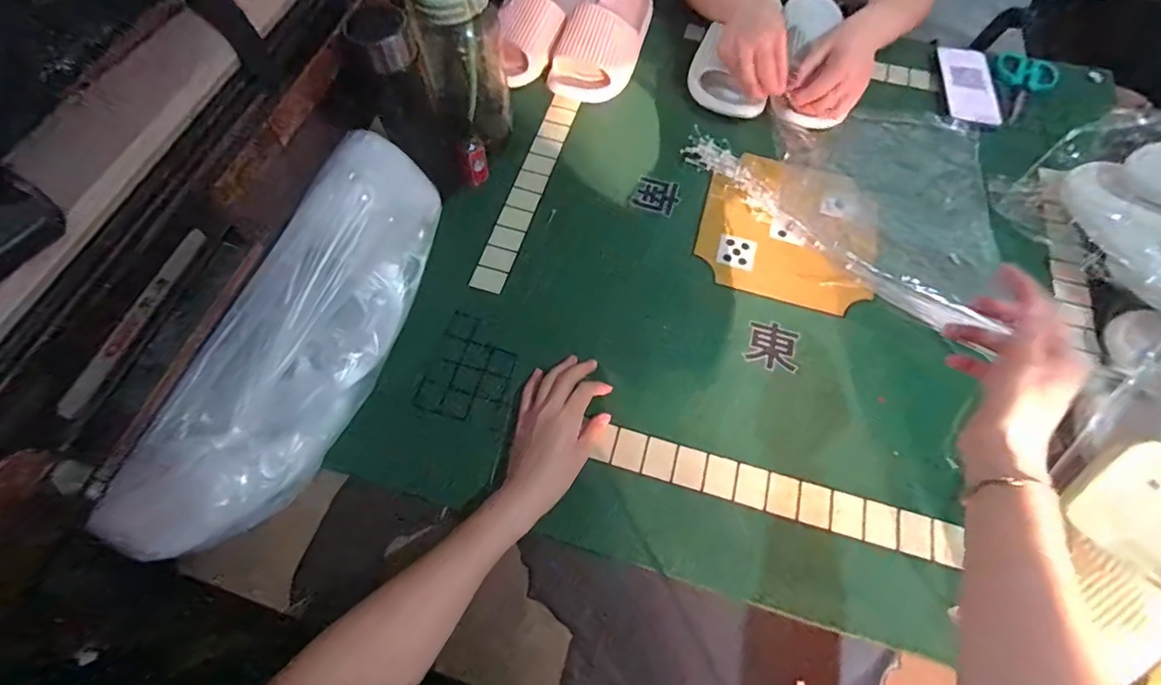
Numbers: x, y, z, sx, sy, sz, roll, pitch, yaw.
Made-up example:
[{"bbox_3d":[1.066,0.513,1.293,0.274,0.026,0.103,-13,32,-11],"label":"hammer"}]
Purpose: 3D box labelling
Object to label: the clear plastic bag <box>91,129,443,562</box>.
[{"bbox_3d":[-0.253,-0.005,0.489,0.094,0.115,0.421,18,65,6],"label":"clear plastic bag"}]

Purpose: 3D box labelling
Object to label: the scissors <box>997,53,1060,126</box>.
[{"bbox_3d":[0.652,-0.373,0.760,0.079,0.013,0.165,26,67,10],"label":"scissors"}]

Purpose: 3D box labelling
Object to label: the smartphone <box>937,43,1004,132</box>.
[{"bbox_3d":[0.560,-0.373,0.746,0.069,0.015,0.153,10,65,3],"label":"smartphone"}]

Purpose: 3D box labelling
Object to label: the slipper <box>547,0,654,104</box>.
[{"bbox_3d":[0.043,-0.464,0.757,0.106,0.065,0.255,22,66,8],"label":"slipper"}]

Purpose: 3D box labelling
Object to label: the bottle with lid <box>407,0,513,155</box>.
[{"bbox_3d":[-0.138,-0.314,0.591,0.091,0.205,0.094,10,65,2],"label":"bottle with lid"}]

